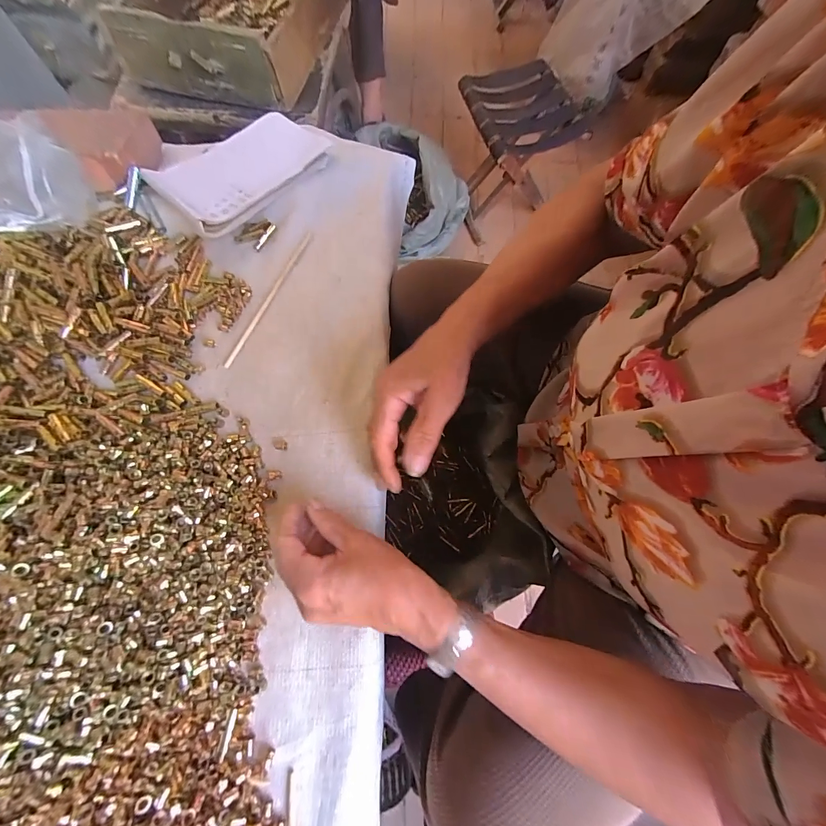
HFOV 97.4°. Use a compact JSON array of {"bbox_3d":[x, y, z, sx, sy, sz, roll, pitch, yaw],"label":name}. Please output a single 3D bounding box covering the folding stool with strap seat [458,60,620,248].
[{"bbox_3d":[0.277,-0.743,1.064,0.277,0.281,0.251,-23,73,-8],"label":"folding stool with strap seat"}]

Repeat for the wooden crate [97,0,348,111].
[{"bbox_3d":[-0.368,-0.879,0.764,0.353,0.125,0.489,10,72,3],"label":"wooden crate"}]

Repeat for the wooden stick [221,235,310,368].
[{"bbox_3d":[-0.171,-0.138,0.432,0.009,0.007,0.193,24,74,9],"label":"wooden stick"}]

